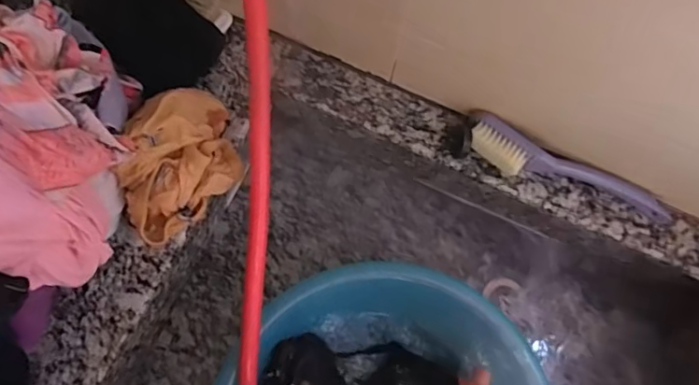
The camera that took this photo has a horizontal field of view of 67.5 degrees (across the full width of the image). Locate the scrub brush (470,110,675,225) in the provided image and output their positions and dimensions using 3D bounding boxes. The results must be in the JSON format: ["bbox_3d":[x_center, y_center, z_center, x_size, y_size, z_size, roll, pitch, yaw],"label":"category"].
[{"bbox_3d":[0.225,-0.019,0.537,0.222,0.042,0.043,23,74,5],"label":"scrub brush"}]

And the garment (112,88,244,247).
[{"bbox_3d":[-0.163,-0.030,0.488,0.128,0.078,0.094,-38,78,-12],"label":"garment"}]

